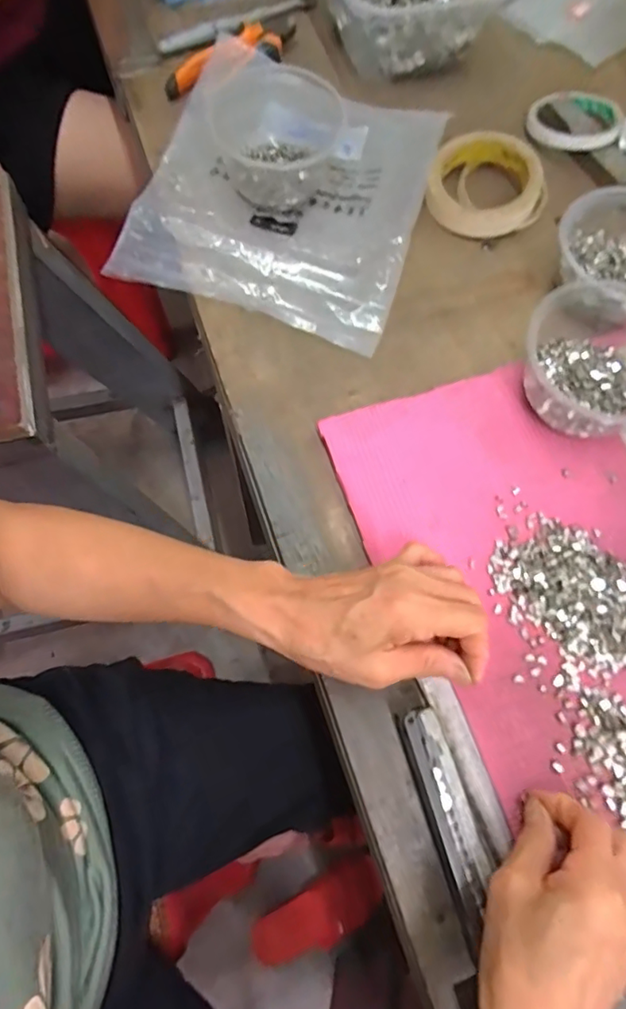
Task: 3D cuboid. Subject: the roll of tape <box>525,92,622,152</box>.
[{"bbox_3d":[0.251,-0.371,0.532,0.084,0.019,0.083,0,71,-1],"label":"roll of tape"}]

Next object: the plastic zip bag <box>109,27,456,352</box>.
[{"bbox_3d":[-0.024,-0.279,0.484,0.236,0.039,0.259,17,72,5],"label":"plastic zip bag"}]

